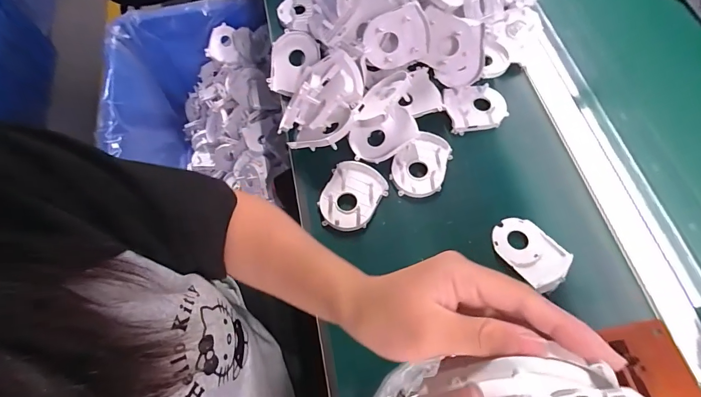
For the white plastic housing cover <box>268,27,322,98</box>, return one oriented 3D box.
[{"bbox_3d":[-0.077,-0.184,0.494,0.062,0.020,0.081,7,98,-7],"label":"white plastic housing cover"}]

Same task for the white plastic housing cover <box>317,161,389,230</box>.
[{"bbox_3d":[0.002,-0.003,0.433,0.070,0.014,0.084,19,68,9],"label":"white plastic housing cover"}]

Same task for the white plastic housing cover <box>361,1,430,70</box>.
[{"bbox_3d":[0.058,-0.198,0.452,0.082,0.065,0.026,-13,28,11],"label":"white plastic housing cover"}]

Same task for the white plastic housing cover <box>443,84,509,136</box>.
[{"bbox_3d":[0.166,-0.124,0.479,0.085,0.026,0.064,-9,66,-3],"label":"white plastic housing cover"}]

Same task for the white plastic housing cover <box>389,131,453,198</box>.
[{"bbox_3d":[0.088,-0.044,0.449,0.064,0.025,0.082,20,68,10],"label":"white plastic housing cover"}]

